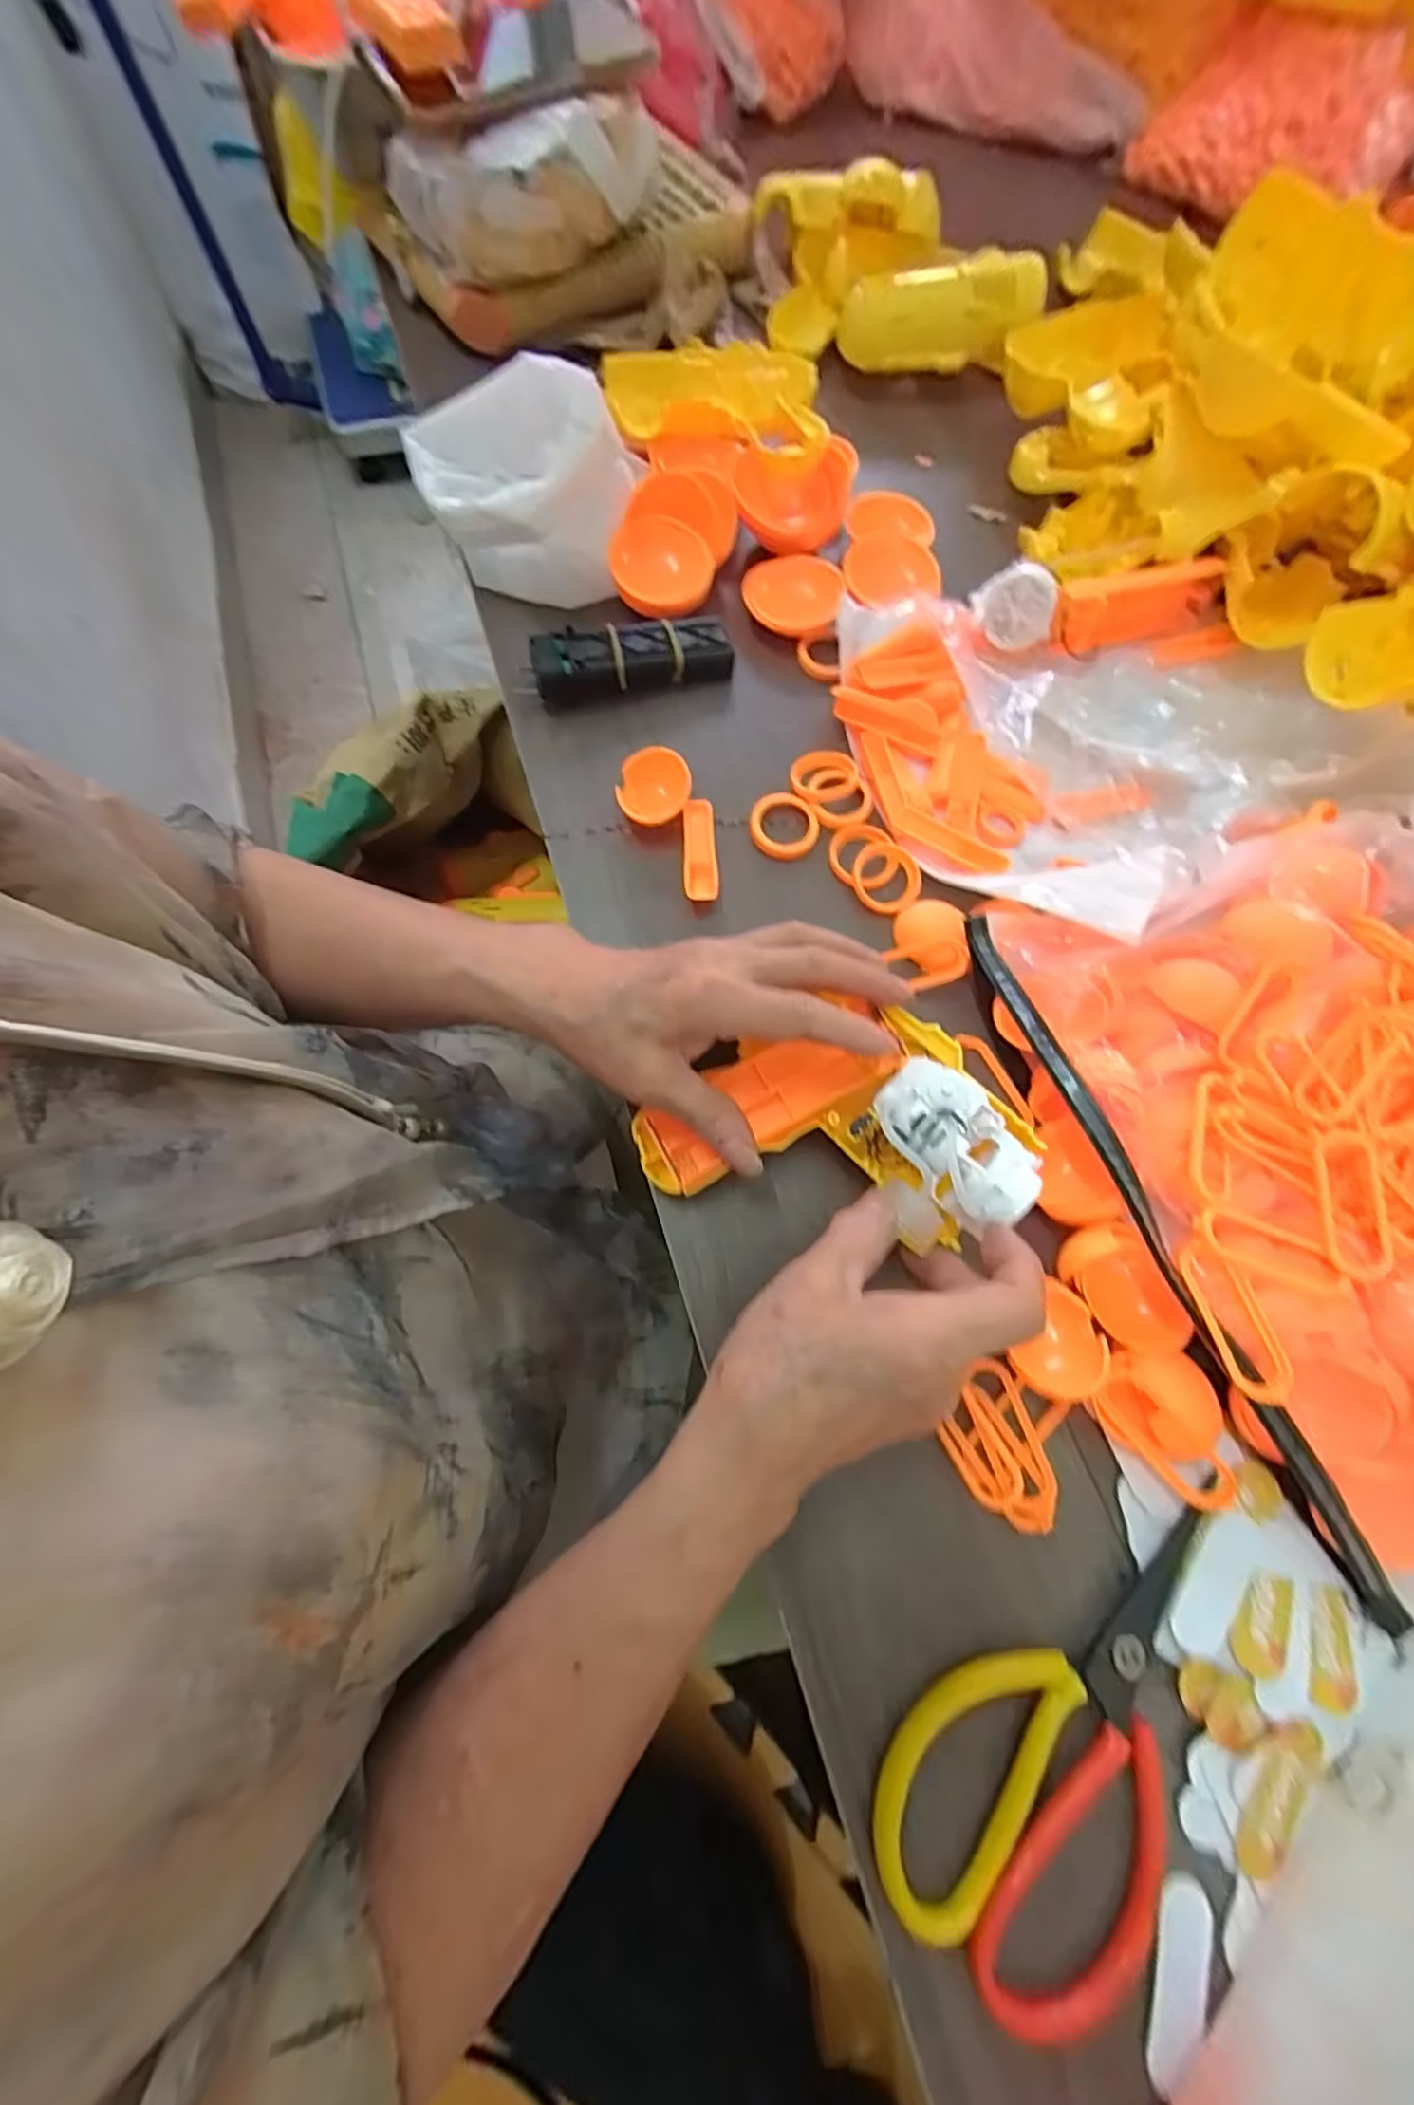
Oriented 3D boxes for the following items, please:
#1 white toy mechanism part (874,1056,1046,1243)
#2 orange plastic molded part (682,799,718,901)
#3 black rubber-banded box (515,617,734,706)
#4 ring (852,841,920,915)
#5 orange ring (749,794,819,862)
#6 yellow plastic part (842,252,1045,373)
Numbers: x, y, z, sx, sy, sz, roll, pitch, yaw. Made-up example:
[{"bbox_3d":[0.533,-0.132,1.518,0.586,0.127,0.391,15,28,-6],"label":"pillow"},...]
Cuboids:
[{"bbox_3d":[0.101,0.034,0.270,0.043,0.014,0.069,-37,75,-10],"label":"white toy mechanism part"},{"bbox_3d":[-0.003,-0.102,0.346,0.017,0.010,0.058,-2,72,1],"label":"orange plastic molded part"},{"bbox_3d":[-0.043,-0.219,0.375,0.114,0.023,0.032,-14,72,-3],"label":"black rubber-banded box"},{"bbox_3d":[0.092,-0.089,0.345,0.034,0.007,0.035,0,89,1],"label":"ring"},{"bbox_3d":[0.040,-0.119,0.353,0.035,0.005,0.034,0,72,1],"label":"orange ring"},{"bbox_3d":[0.161,-0.511,0.467,0.138,0.038,0.053,-6,72,0],"label":"yellow plastic part"}]

